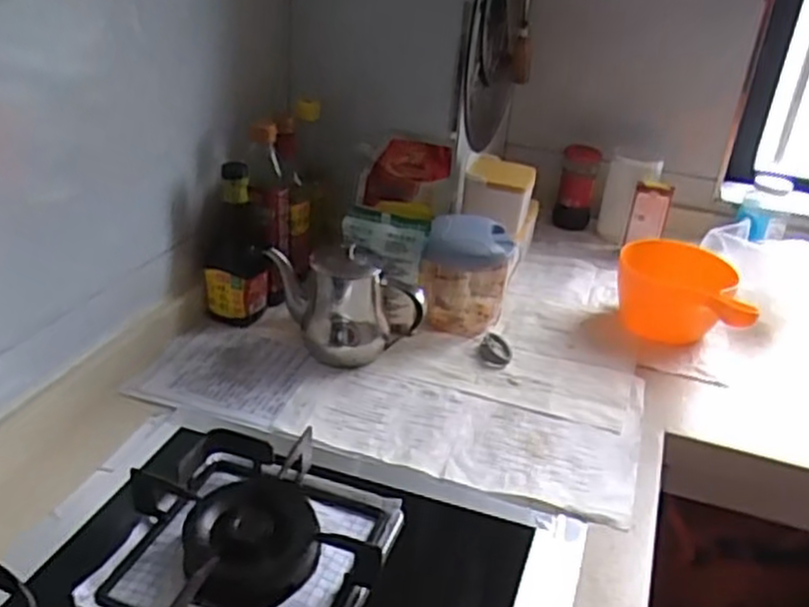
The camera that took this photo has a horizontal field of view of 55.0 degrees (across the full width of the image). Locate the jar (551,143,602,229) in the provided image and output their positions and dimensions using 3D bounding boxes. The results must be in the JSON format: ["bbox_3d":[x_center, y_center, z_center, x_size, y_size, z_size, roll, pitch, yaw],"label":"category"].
[{"bbox_3d":[0.294,-0.200,1.329,0.065,0.136,0.060,3,29,-2],"label":"jar"}]

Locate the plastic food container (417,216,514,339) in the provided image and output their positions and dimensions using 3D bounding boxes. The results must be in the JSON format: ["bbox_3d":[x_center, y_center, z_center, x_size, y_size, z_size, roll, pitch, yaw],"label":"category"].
[{"bbox_3d":[0.076,-0.029,1.002,0.108,0.140,0.102,7,29,4],"label":"plastic food container"}]

